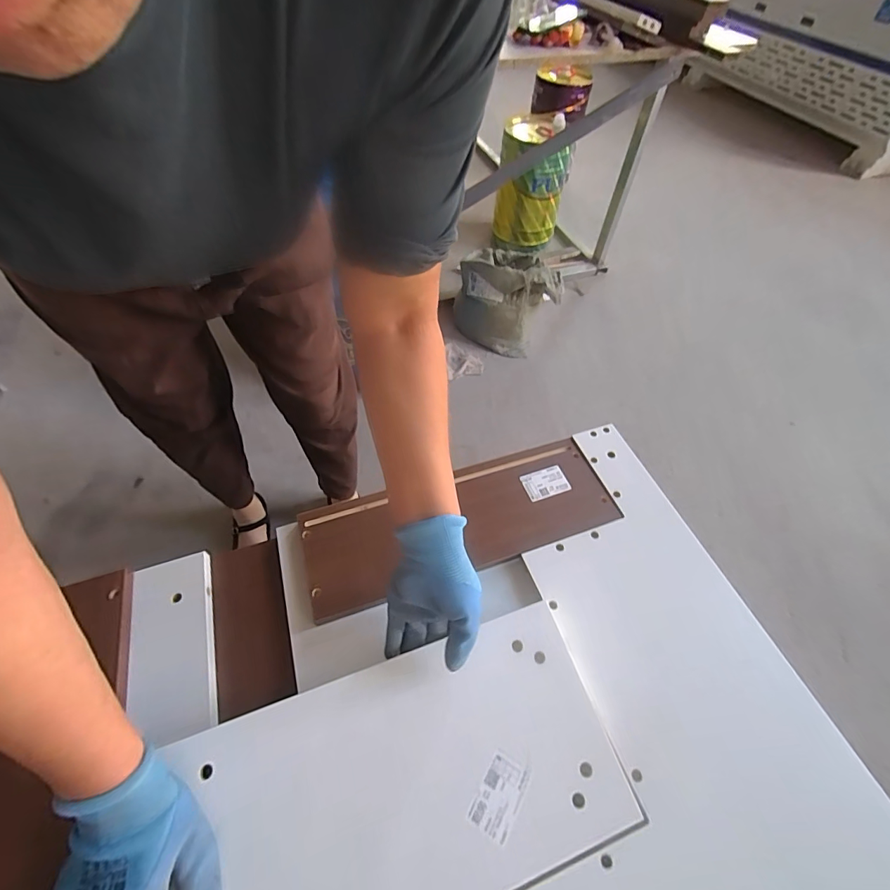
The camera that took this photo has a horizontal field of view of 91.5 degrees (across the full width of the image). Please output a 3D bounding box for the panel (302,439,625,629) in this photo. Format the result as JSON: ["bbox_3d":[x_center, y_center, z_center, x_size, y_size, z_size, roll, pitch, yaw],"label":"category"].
[{"bbox_3d":[0.017,0.093,0.568,0.392,0.028,0.148,-15,56,-14],"label":"panel"}]

